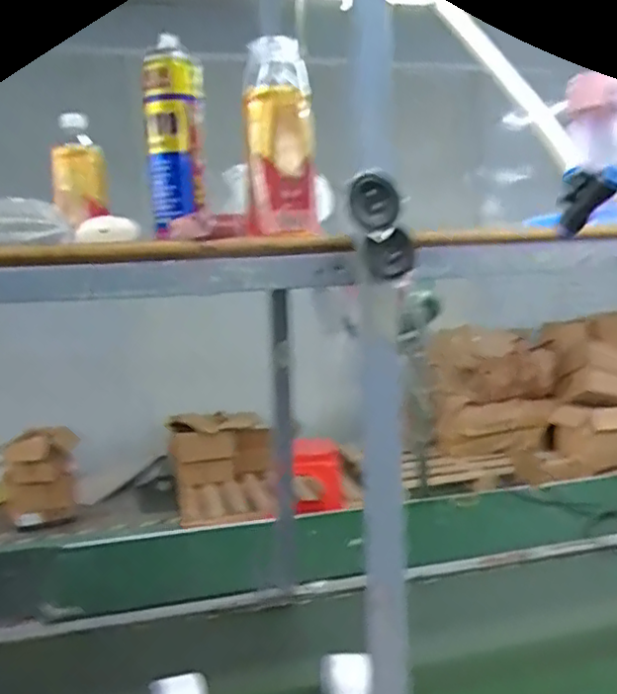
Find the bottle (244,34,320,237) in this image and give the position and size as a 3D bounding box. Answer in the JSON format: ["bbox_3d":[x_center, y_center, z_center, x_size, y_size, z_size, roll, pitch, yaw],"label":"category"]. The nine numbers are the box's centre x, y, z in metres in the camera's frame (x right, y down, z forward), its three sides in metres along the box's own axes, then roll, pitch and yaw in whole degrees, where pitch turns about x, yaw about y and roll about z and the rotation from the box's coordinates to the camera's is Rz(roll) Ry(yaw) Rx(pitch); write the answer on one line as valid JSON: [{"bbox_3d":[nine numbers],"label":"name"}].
[{"bbox_3d":[-0.027,-0.208,0.650,0.066,0.191,0.060,-2,6,0],"label":"bottle"}]

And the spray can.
[{"bbox_3d":[-0.142,-0.234,0.717,0.059,0.199,0.069,-3,6,-10],"label":"spray can"}]

